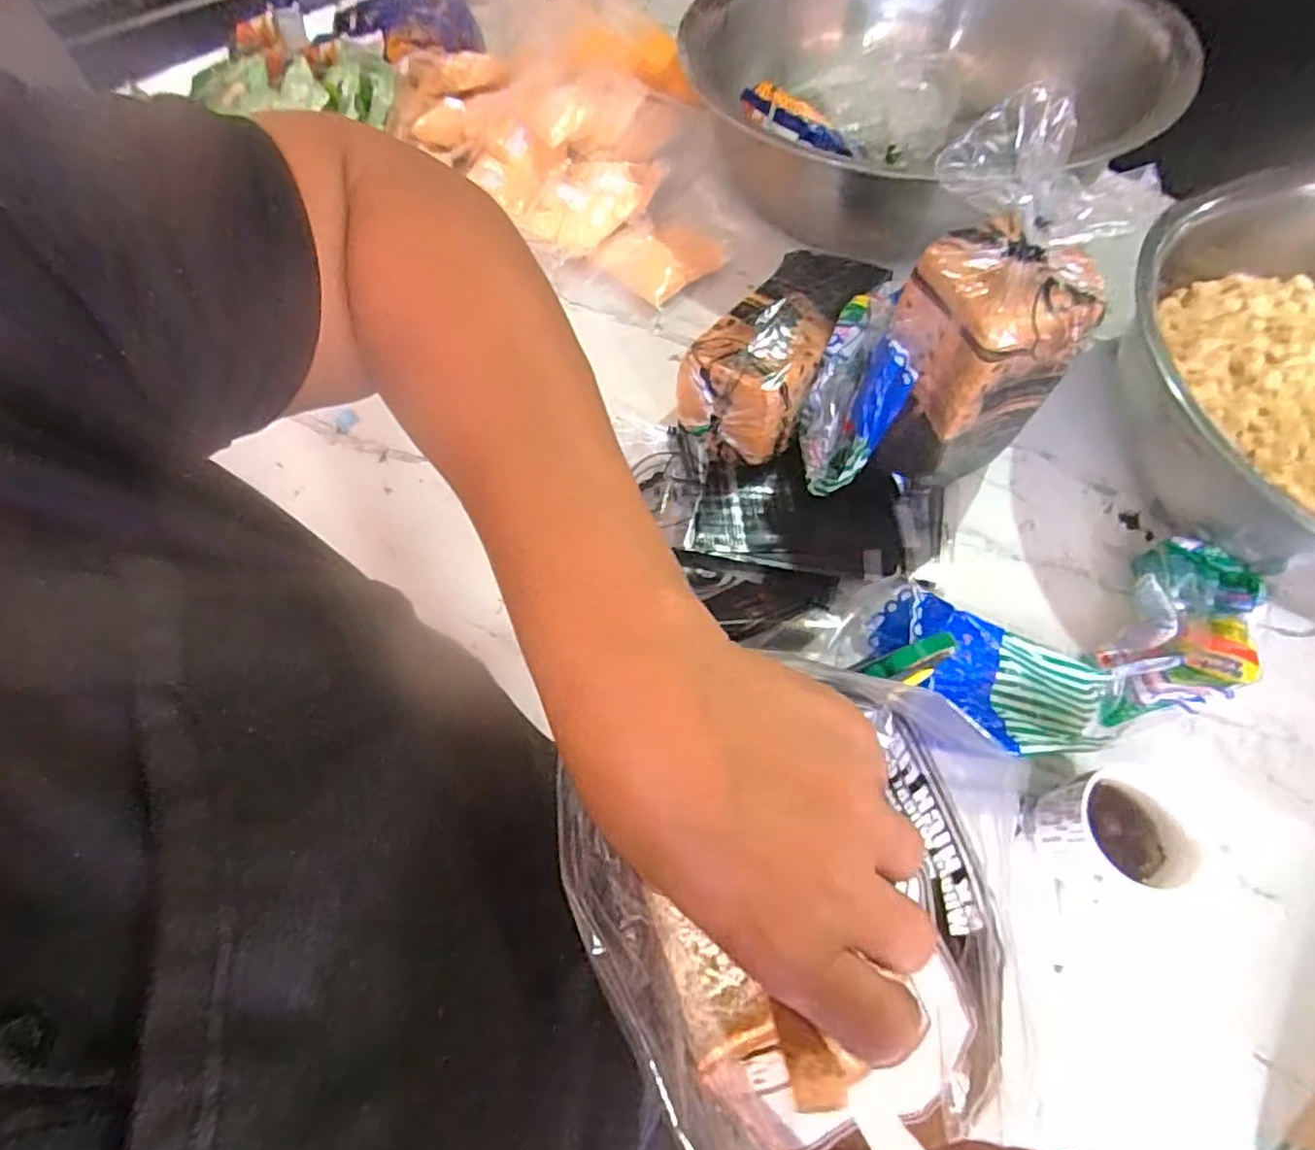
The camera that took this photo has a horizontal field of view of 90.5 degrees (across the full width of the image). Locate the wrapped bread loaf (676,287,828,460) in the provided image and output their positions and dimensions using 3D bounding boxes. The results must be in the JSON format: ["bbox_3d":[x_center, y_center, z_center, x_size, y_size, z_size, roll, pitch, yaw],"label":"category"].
[{"bbox_3d":[0.095,-0.203,0.669,0.123,0.105,0.143,21,63,10],"label":"wrapped bread loaf"}]

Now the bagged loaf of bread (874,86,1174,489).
[{"bbox_3d":[0.270,-0.205,0.536,0.134,0.305,0.110,41,68,19],"label":"bagged loaf of bread"}]

